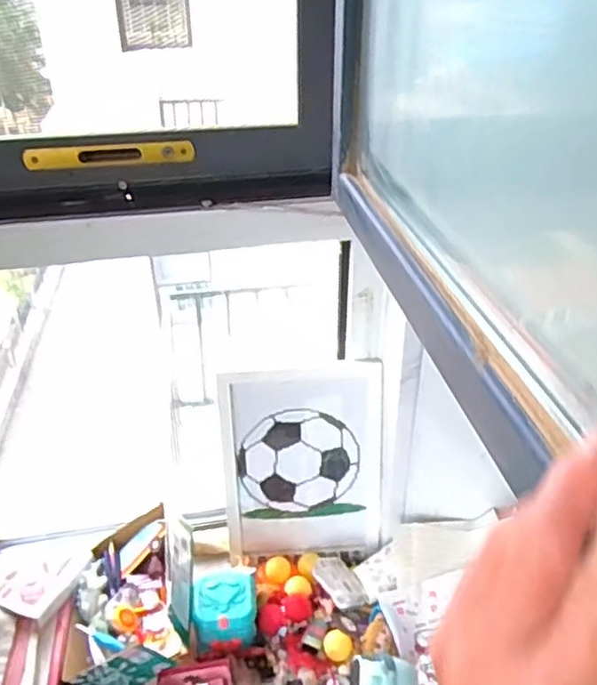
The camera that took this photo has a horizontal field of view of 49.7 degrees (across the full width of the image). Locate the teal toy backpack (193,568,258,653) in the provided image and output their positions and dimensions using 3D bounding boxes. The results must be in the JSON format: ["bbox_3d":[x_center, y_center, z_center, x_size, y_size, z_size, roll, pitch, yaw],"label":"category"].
[{"bbox_3d":[-0.098,0.356,0.862,0.084,0.054,0.088,-5,32,-7],"label":"teal toy backpack"}]

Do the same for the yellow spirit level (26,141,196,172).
[{"bbox_3d":[-0.220,-0.218,0.757,0.191,0.024,0.018,-6,32,-10],"label":"yellow spirit level"}]

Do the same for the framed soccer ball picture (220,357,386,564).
[{"bbox_3d":[0.008,0.177,0.944,0.228,0.310,0.025,-4,23,-4],"label":"framed soccer ball picture"}]

